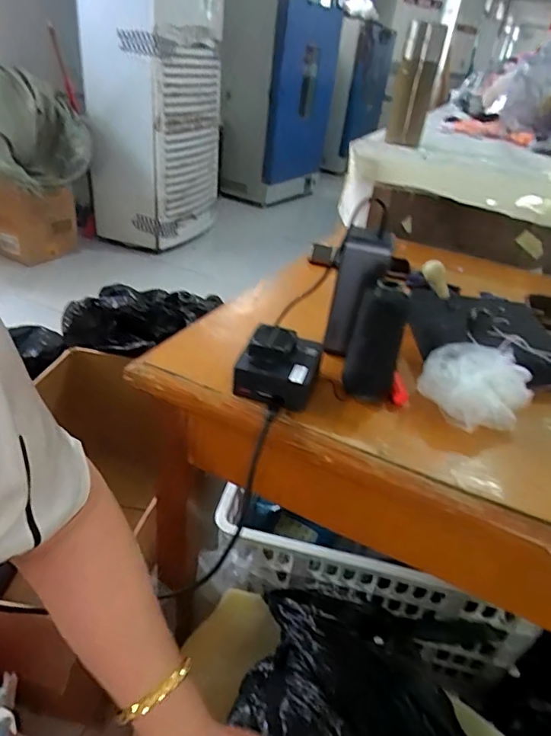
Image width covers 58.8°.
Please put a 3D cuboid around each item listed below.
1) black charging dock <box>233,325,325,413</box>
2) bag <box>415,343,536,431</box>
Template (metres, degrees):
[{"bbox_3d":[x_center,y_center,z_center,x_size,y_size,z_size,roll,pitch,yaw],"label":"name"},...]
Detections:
[{"bbox_3d":[0.003,0.000,0.458,0.073,0.052,0.075,12,33,7],"label":"black charging dock"},{"bbox_3d":[0.185,0.018,0.461,0.095,0.055,0.078,24,36,24],"label":"bag"}]

